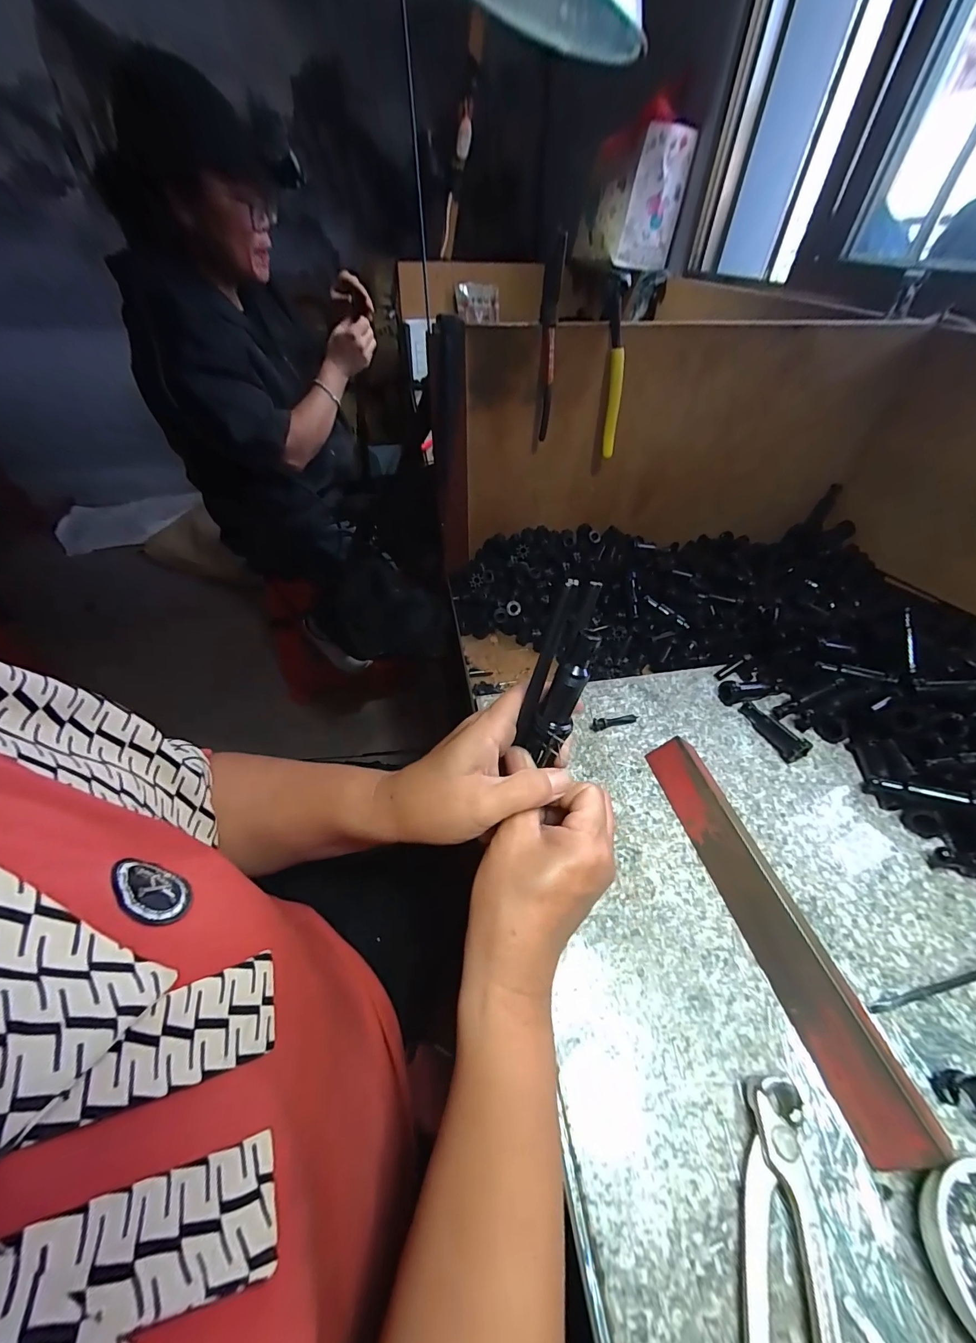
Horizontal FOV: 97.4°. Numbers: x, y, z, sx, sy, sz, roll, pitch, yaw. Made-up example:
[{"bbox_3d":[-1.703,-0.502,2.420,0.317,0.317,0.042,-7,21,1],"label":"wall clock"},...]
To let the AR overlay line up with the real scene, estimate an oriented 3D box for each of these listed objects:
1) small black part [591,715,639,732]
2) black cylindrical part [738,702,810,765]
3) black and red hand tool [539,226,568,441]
[{"bbox_3d":[0.125,0.049,0.422,0.050,0.009,0.011,-10,47,-11],"label":"small black part"},{"bbox_3d":[0.270,0.056,0.411,0.019,0.023,0.069,-15,48,-16],"label":"black cylindrical part"},{"bbox_3d":[0.060,-0.326,0.434,0.017,0.156,0.037,3,46,1],"label":"black and red hand tool"}]

